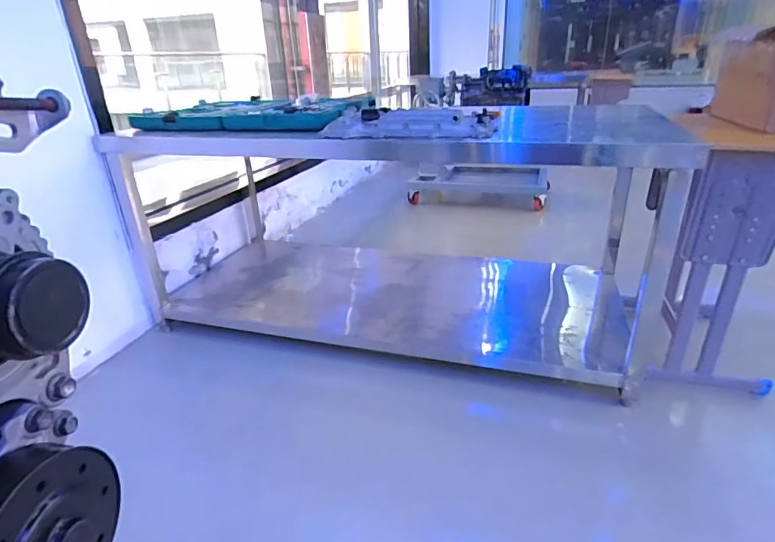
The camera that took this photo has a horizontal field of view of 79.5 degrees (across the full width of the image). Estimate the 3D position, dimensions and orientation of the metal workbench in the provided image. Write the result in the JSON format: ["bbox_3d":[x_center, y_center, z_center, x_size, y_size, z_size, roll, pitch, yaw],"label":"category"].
[{"bbox_3d":[-0.067,-0.190,1.779,1.665,0.823,0.688,4,27,19],"label":"metal workbench"}]

